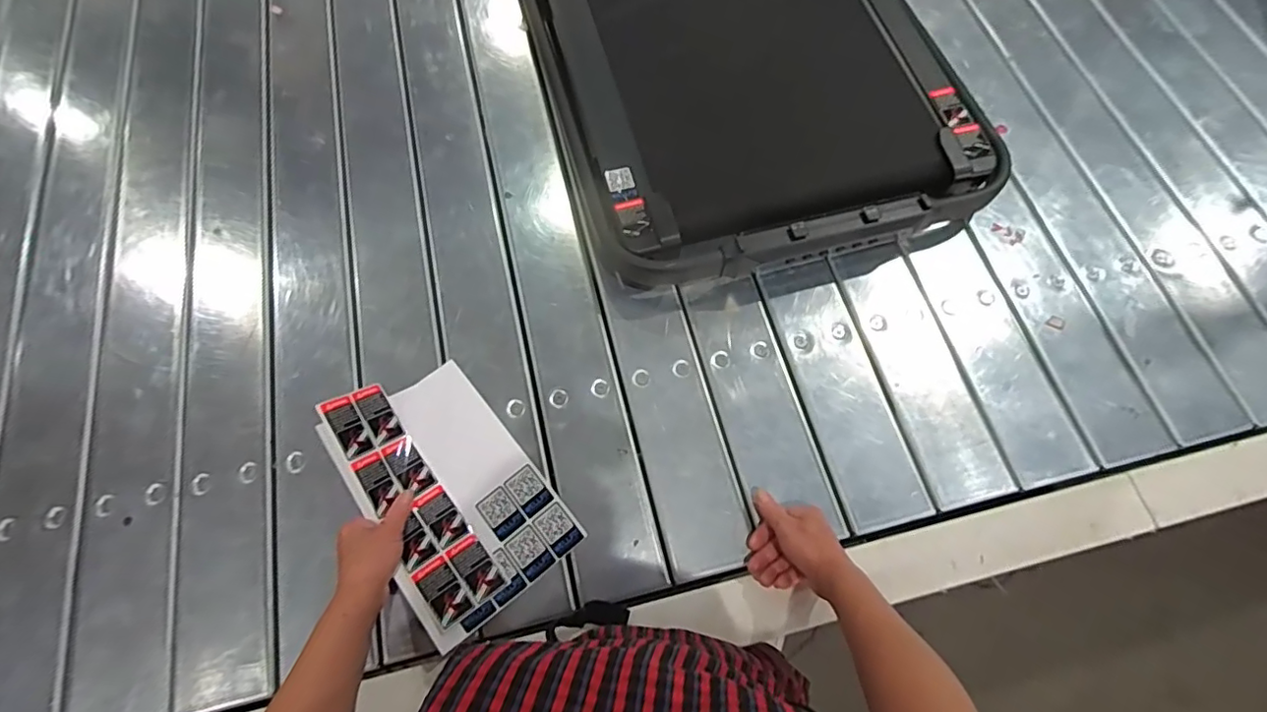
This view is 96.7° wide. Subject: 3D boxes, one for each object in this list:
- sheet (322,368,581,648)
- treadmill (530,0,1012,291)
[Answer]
[{"bbox_3d":[-0.198,0.135,0.593,0.172,0.065,0.269,-37,72,-15],"label":"sheet"},{"bbox_3d":[0.096,-0.619,0.890,0.518,0.105,1.093,-12,67,-5],"label":"treadmill"}]

